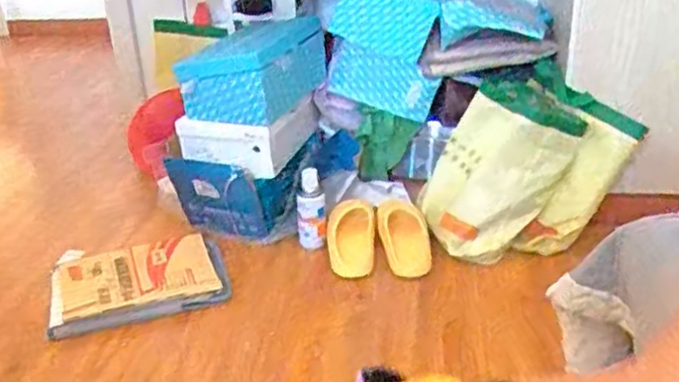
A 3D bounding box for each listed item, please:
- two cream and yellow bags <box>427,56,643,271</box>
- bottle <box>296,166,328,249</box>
[{"bbox_3d":[0.396,-0.054,1.551,0.412,0.319,0.265,-2,26,0],"label":"two cream and yellow bags"},{"bbox_3d":[-0.063,0.036,1.566,0.064,0.156,0.053,-7,27,-8],"label":"bottle"}]

